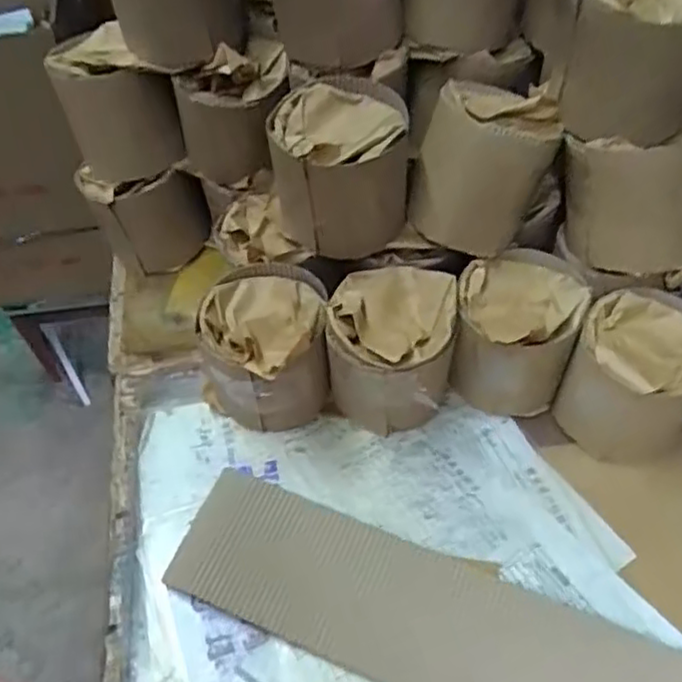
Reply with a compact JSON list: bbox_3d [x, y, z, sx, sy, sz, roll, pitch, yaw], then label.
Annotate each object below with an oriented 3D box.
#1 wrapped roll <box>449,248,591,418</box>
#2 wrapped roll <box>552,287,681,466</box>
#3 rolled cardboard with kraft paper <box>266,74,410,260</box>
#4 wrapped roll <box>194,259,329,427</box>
[{"bbox_3d":[0.138,-0.008,0.545,0.091,0.101,0.101,7,54,9],"label":"wrapped roll"},{"bbox_3d":[0.223,0.029,0.516,0.092,0.096,0.100,-2,53,2],"label":"wrapped roll"},{"bbox_3d":[-0.003,-0.133,0.530,0.094,0.107,0.092,-15,53,-8],"label":"rolled cardboard with kraft paper"},{"bbox_3d":[-0.061,0.008,0.541,0.104,0.104,0.106,-3,53,1],"label":"wrapped roll"}]

